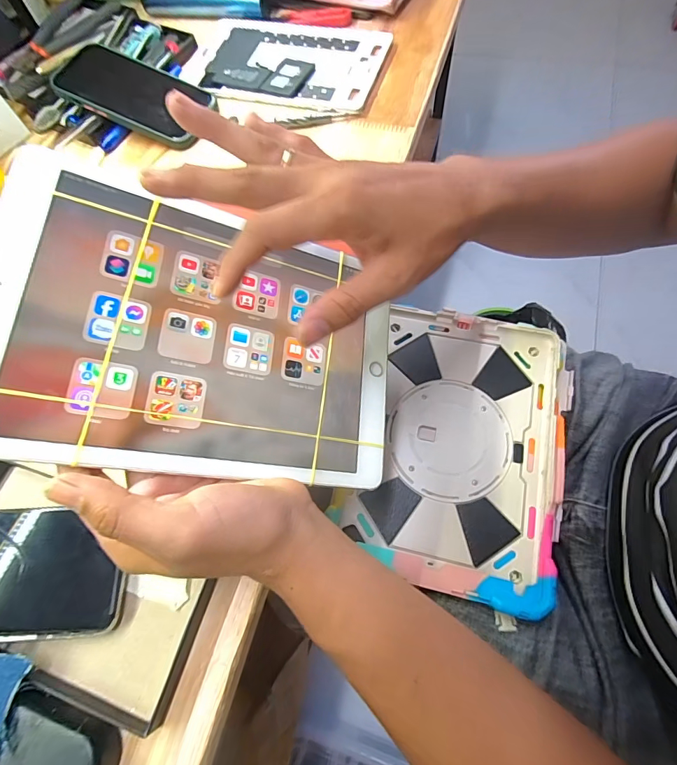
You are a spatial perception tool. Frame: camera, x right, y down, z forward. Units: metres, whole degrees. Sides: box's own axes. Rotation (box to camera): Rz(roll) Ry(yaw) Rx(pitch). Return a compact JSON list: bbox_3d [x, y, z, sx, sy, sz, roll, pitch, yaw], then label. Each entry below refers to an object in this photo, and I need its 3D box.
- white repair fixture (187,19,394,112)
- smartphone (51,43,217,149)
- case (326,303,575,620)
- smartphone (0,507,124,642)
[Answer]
[{"bbox_3d":[-0.054,-0.337,0.425,0.194,0.012,0.122,15,68,9],"label":"white repair fixture"},{"bbox_3d":[-0.198,-0.278,0.390,0.140,0.010,0.078,19,72,-1],"label":"smartphone"},{"bbox_3d":[0.114,0.049,0.370,0.182,0.020,0.250,17,68,10],"label":"case"},{"bbox_3d":[-0.196,0.110,0.235,0.133,0.006,0.068,2,64,-5],"label":"smartphone"}]

